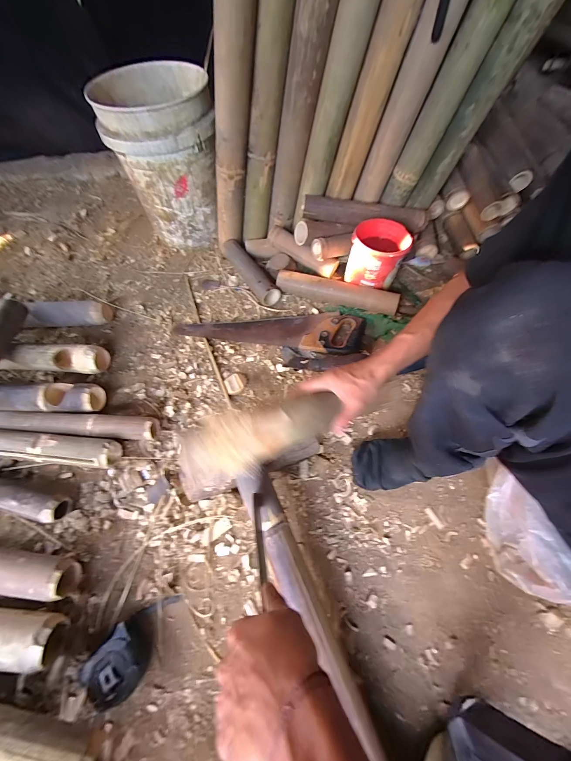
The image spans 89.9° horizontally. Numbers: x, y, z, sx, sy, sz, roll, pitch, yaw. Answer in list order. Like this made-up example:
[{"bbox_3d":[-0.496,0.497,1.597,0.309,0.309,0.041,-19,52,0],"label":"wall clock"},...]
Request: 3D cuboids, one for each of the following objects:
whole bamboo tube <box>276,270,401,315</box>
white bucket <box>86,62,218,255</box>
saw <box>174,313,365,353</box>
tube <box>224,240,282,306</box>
[{"bbox_3d":[0.140,-0.246,0.789,0.333,0.049,0.052,16,62,11],"label":"whole bamboo tube"},{"bbox_3d":[-0.336,-0.640,0.863,0.268,0.385,0.315,-17,61,-8],"label":"white bucket"},{"bbox_3d":[-0.045,-0.146,0.772,0.490,0.034,0.116,8,61,7],"label":"saw"},{"bbox_3d":[-0.107,-0.331,0.855,0.069,0.063,0.265,-26,62,-13],"label":"tube"}]

